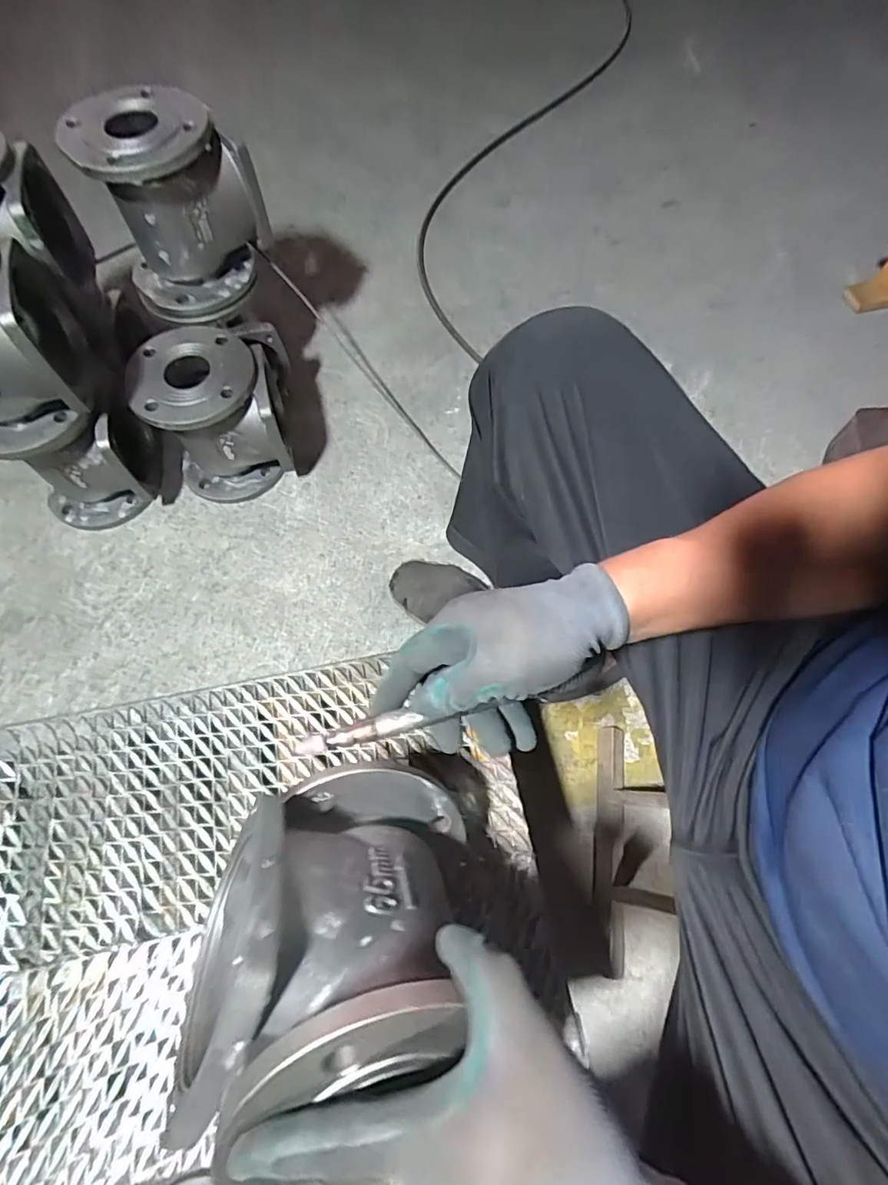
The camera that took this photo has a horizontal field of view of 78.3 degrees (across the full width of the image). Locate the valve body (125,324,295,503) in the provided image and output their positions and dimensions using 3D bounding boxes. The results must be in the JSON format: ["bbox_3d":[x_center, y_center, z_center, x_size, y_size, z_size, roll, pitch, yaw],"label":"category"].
[{"bbox_3d":[-0.329,-0.272,0.828,0.201,0.202,0.176,-13,66,-6],"label":"valve body"}]

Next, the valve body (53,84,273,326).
[{"bbox_3d":[-0.344,-0.488,0.707,0.143,0.207,0.168,39,71,16],"label":"valve body"}]

